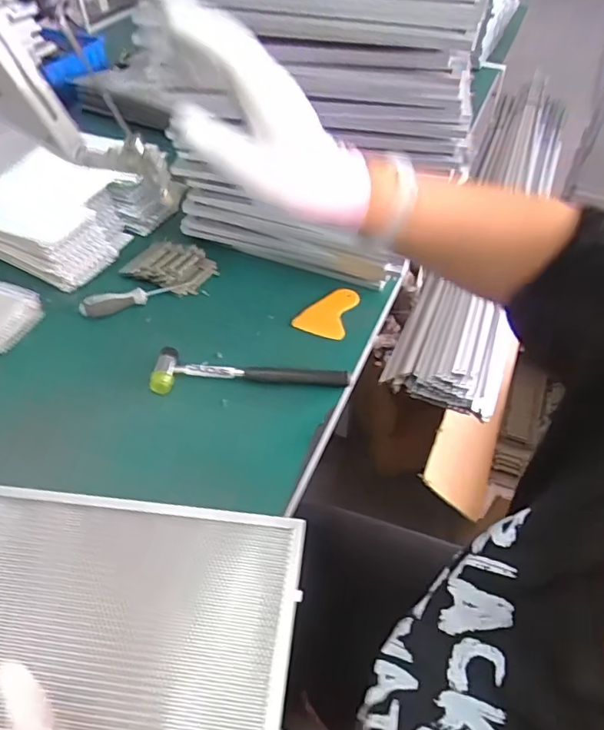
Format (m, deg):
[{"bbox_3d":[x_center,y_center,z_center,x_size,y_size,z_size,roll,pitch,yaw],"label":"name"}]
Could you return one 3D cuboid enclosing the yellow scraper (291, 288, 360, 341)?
[{"bbox_3d":[0.036,-0.079,0.769,0.074,0.012,0.098,15,52,14],"label":"yellow scraper"}]

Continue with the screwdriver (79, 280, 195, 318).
[{"bbox_3d":[-0.235,-0.098,0.773,0.158,0.031,0.021,-19,52,-14],"label":"screwdriver"}]

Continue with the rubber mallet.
[{"bbox_3d":[-0.066,0.006,0.686,0.245,0.028,0.056,-2,50,0],"label":"rubber mallet"}]

